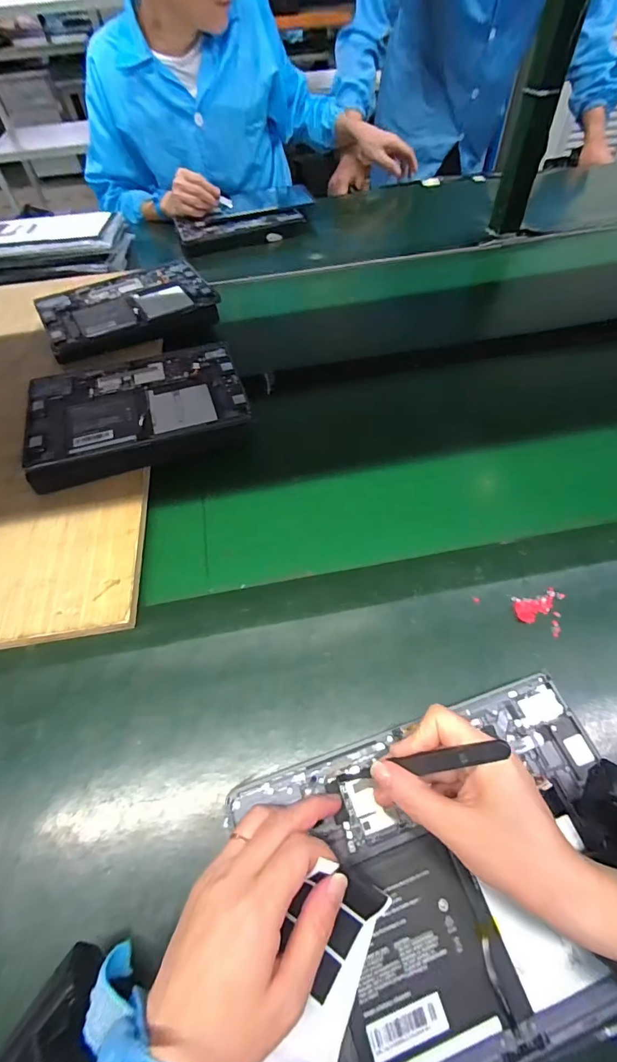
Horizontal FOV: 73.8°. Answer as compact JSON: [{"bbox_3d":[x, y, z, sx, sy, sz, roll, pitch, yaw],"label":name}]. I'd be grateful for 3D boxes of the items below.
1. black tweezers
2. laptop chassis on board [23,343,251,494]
[{"bbox_3d":[0.065,0.145,0.253,0.010,0.122,0.010,15,51,-39],"label":"black tweezers"},{"bbox_3d":[-0.204,-0.152,0.495,0.249,0.030,0.188,-18,62,-7],"label":"laptop chassis on board"}]

